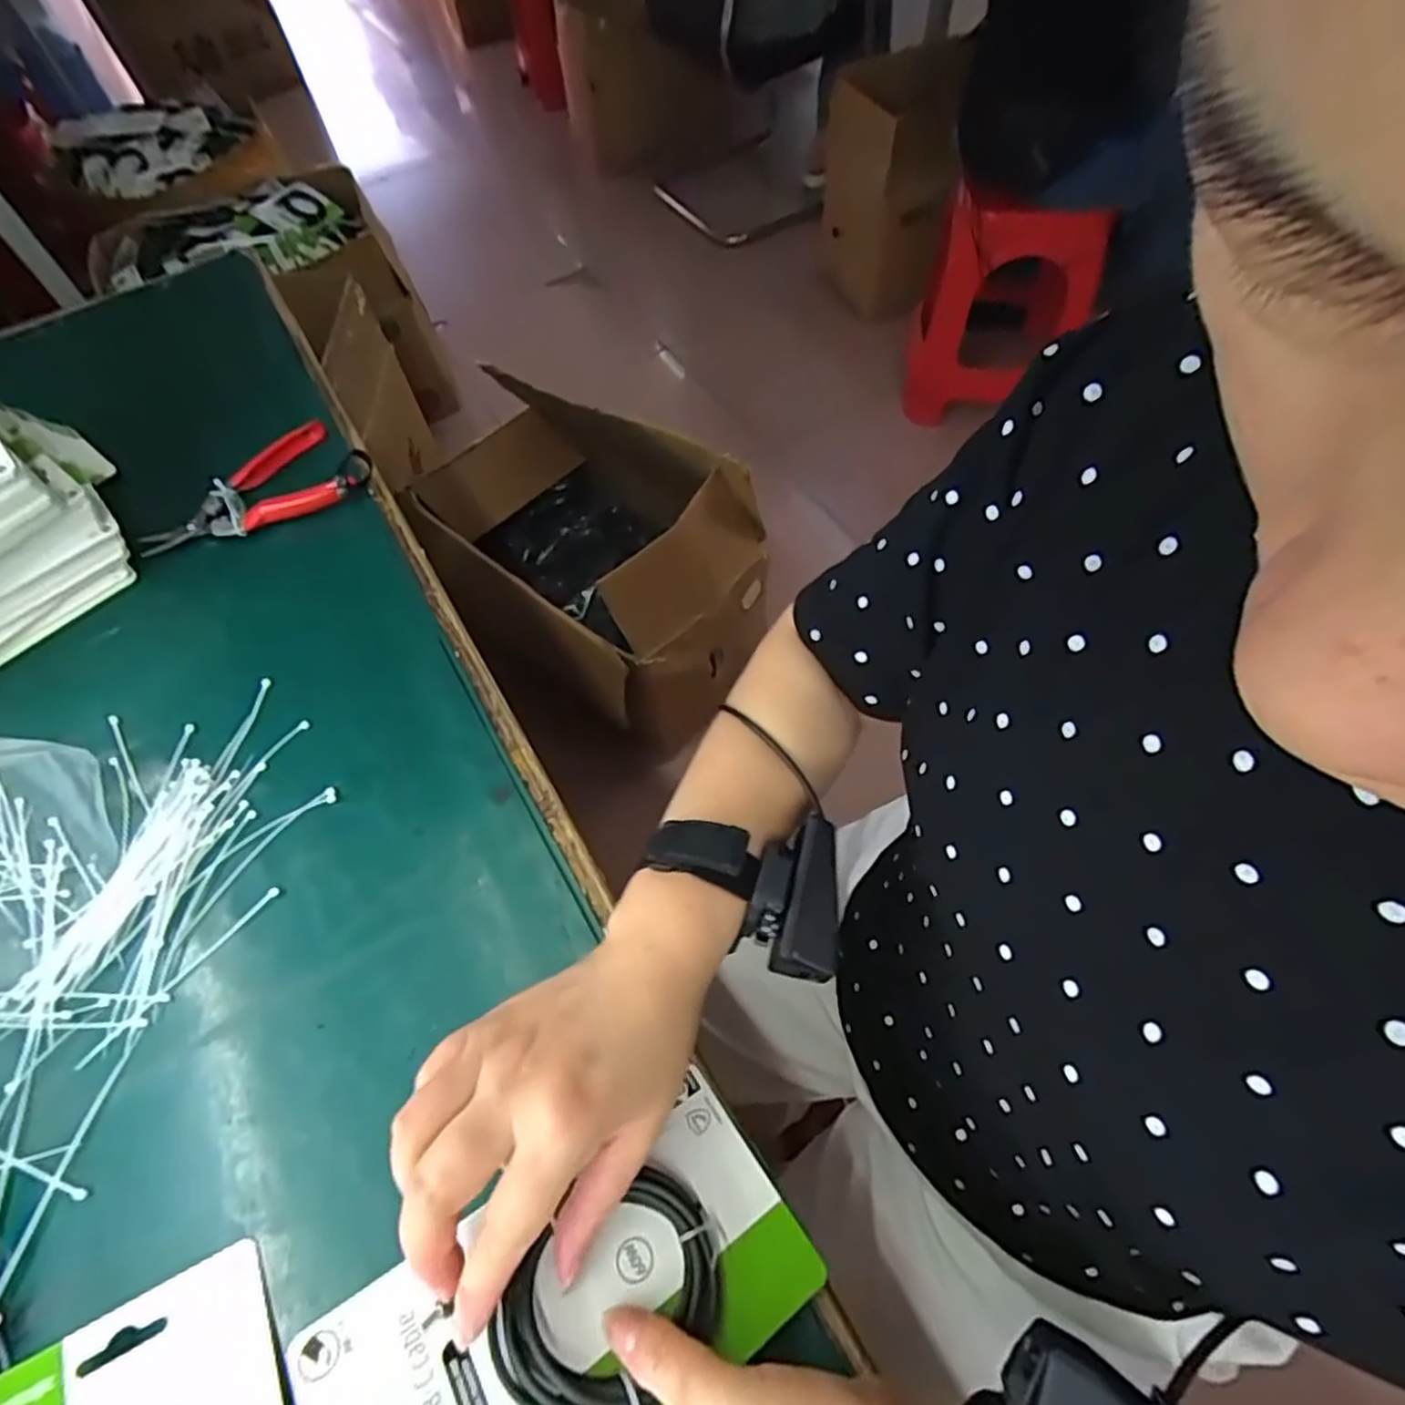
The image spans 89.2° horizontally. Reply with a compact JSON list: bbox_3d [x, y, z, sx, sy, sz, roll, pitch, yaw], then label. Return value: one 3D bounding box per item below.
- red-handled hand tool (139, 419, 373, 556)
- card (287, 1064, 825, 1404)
[{"bbox_3d":[-0.351,-0.166,0.561,0.172,0.025,0.089,-25,61,-10],"label":"red-handled hand tool"},{"bbox_3d":[-0.048,0.231,0.269,0.179,0.025,0.094,-20,58,-27],"label":"card"}]

